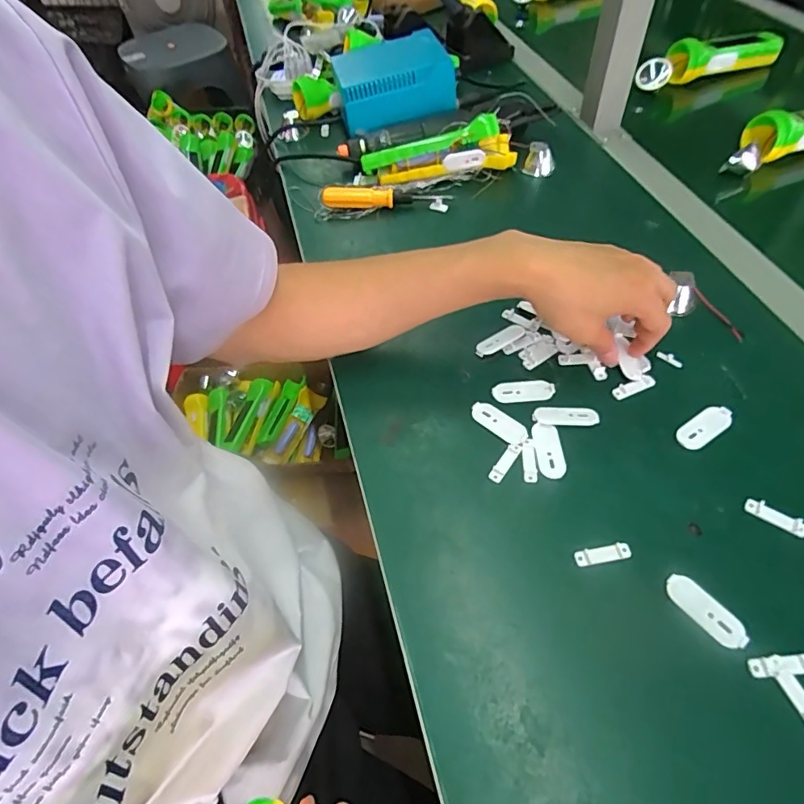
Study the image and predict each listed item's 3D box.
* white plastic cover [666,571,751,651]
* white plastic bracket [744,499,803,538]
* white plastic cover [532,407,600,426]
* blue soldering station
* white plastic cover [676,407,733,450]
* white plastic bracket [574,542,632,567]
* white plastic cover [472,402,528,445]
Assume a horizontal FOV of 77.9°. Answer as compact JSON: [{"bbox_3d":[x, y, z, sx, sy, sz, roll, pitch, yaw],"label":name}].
[{"bbox_3d":[0.190,0.131,0.312,0.018,0.006,0.051,-35,58,-19],"label":"white plastic cover"},{"bbox_3d":[0.254,0.078,0.338,0.037,0.004,0.013,31,63,25],"label":"white plastic bracket"},{"bbox_3d":[0.129,0.011,0.393,0.050,0.004,0.016,1,54,6],"label":"white plastic cover"},{"bbox_3d":[-0.013,-0.412,0.633,0.139,0.065,0.127,-12,54,-3],"label":"blue soldering station"},{"bbox_3d":[0.231,0.019,0.378,0.049,0.004,0.020,-30,57,-15],"label":"white plastic cover"},{"bbox_3d":[0.136,0.102,0.336,0.037,0.004,0.010,-10,54,-1],"label":"white plastic bracket"},{"bbox_3d":[0.077,0.016,0.396,0.050,0.004,0.019,37,65,27],"label":"white plastic cover"}]

